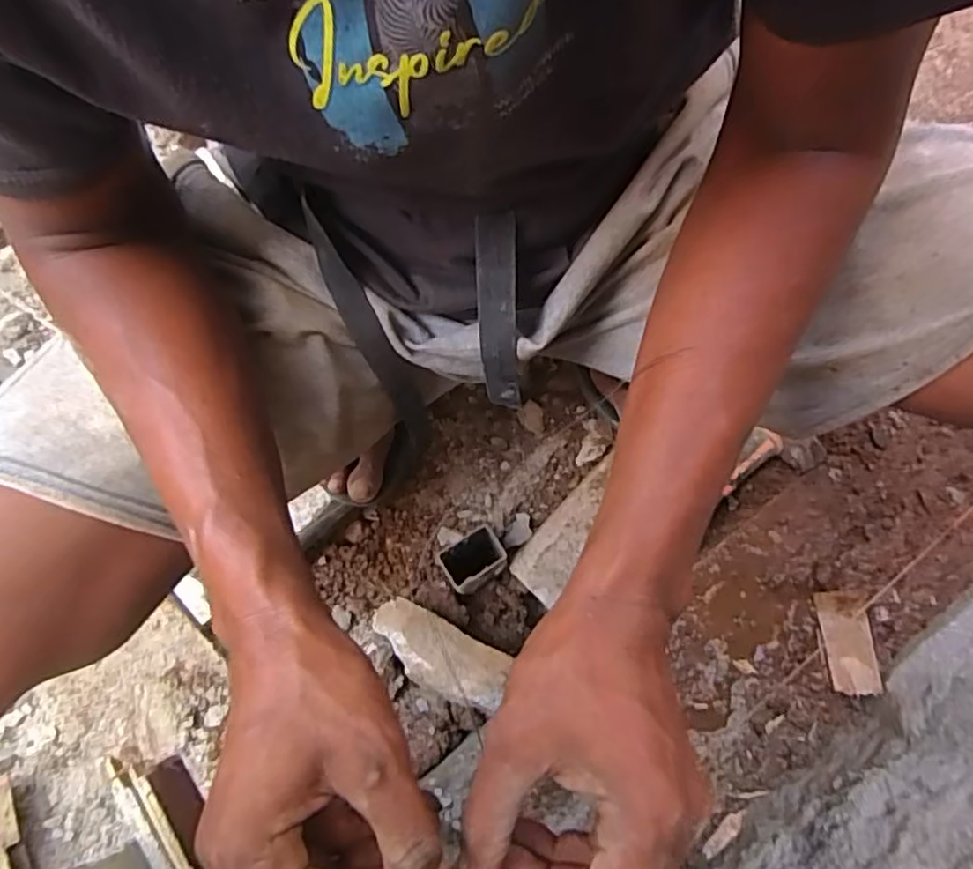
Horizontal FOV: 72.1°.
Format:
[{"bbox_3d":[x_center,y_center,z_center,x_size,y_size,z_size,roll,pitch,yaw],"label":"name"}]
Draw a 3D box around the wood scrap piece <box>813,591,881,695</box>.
[{"bbox_3d":[0.347,0.200,0.645,0.044,0.005,0.094,-5,66,17],"label":"wood scrap piece"}]

